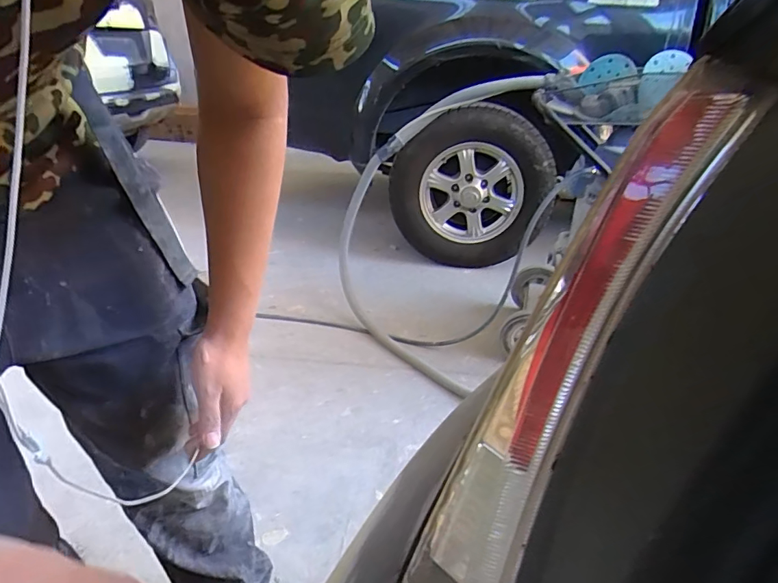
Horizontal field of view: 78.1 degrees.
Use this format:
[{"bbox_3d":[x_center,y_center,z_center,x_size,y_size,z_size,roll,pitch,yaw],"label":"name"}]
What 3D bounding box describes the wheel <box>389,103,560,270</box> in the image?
[{"bbox_3d":[0.318,-0.396,1.923,0.630,0.572,0.208,7,28,10],"label":"wheel"}]

